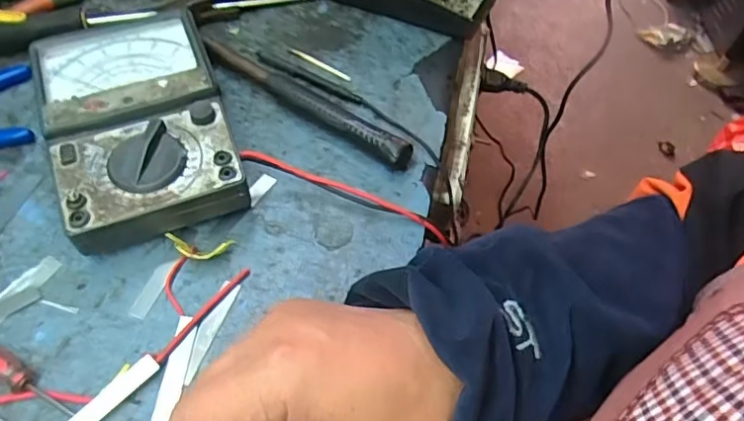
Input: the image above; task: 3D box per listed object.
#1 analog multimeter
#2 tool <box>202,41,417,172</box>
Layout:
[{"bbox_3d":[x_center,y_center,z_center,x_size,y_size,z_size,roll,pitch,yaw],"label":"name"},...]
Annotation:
[{"bbox_3d":[-0.158,-0.059,0.390,0.110,0.050,0.170,-19,58,-14],"label":"analog multimeter"},{"bbox_3d":[-0.051,-0.082,0.424,0.184,0.018,0.023,32,60,19],"label":"tool"}]

